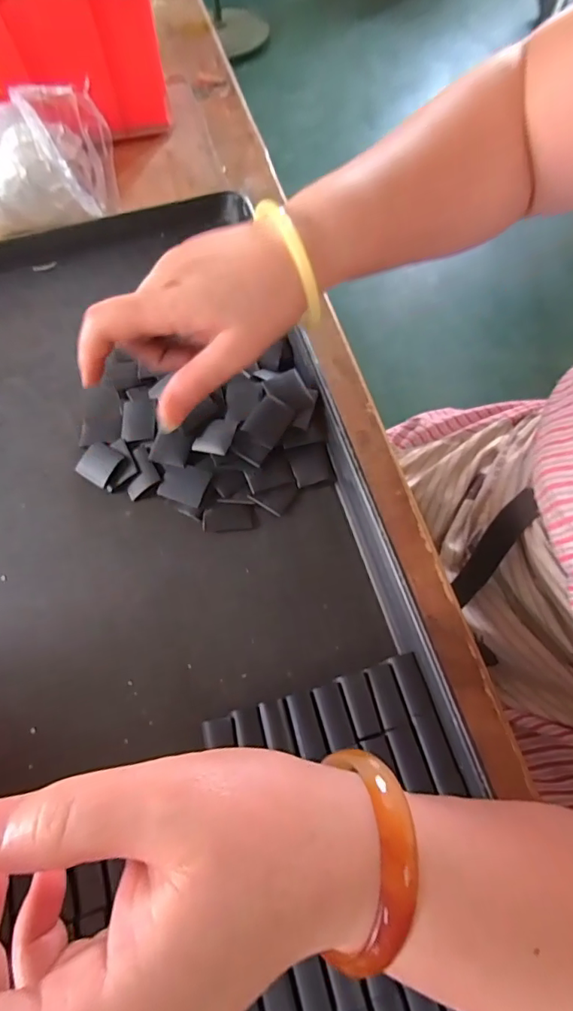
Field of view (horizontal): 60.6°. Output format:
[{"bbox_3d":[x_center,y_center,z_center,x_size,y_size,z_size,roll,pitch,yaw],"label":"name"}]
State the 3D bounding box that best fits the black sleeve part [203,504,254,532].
[{"bbox_3d":[-0.038,0.008,0.322,0.033,0.004,0.017,-6,65,0],"label":"black sleeve part"}]

